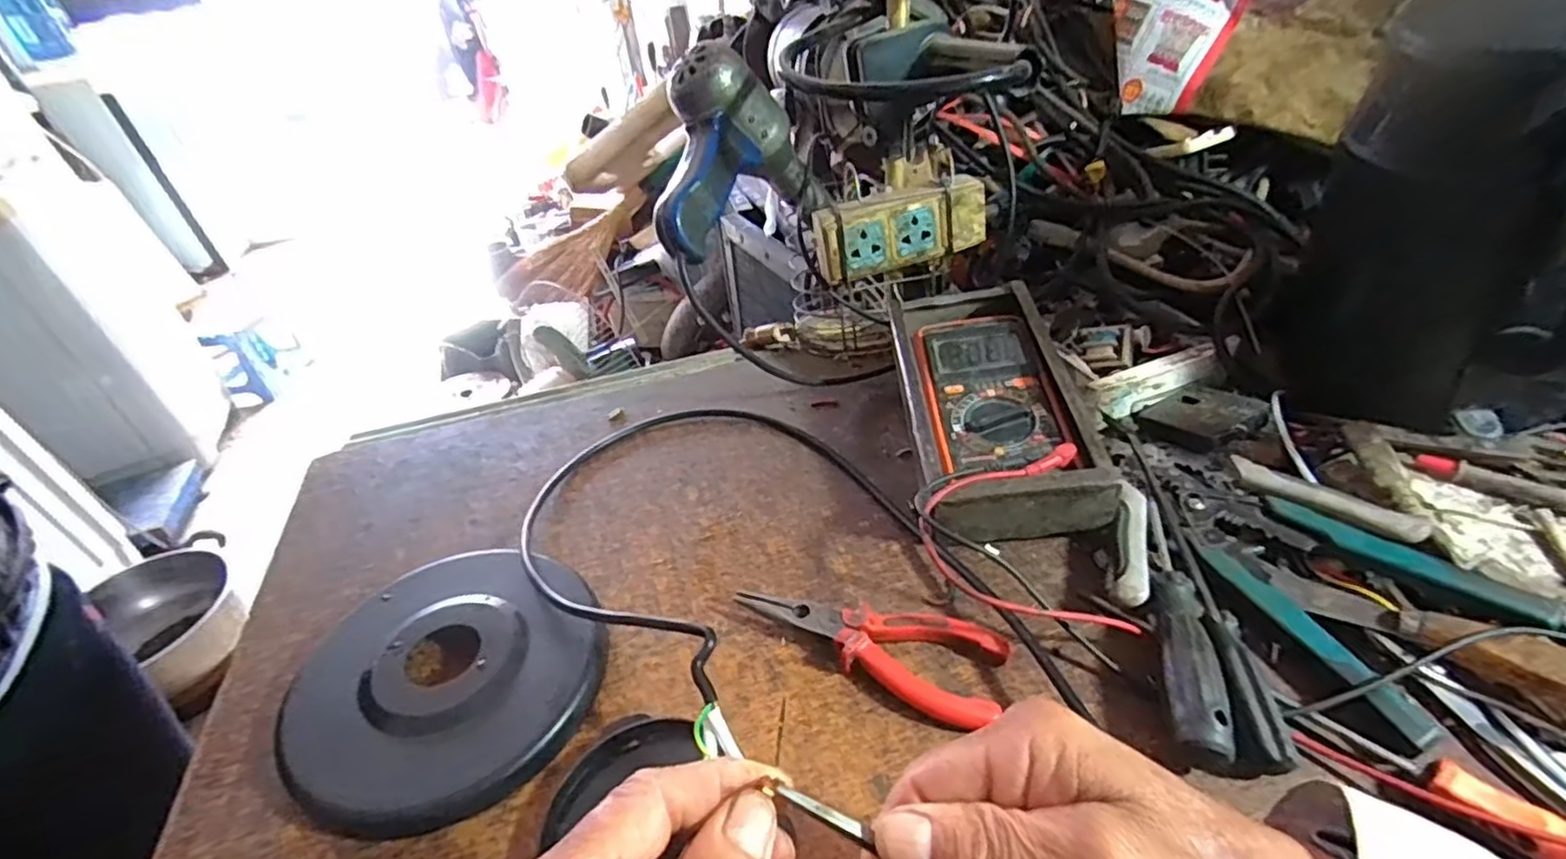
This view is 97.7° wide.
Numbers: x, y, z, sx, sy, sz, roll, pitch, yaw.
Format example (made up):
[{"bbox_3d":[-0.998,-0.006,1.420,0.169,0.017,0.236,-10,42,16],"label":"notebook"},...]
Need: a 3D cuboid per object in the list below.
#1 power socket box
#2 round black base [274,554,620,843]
[{"bbox_3d":[0.093,-0.159,0.540,0.135,0.055,0.033,-11,37,-5],"label":"power socket box"},{"bbox_3d":[-0.175,0.127,0.362,0.150,0.022,0.150,-5,37,4],"label":"round black base"}]

